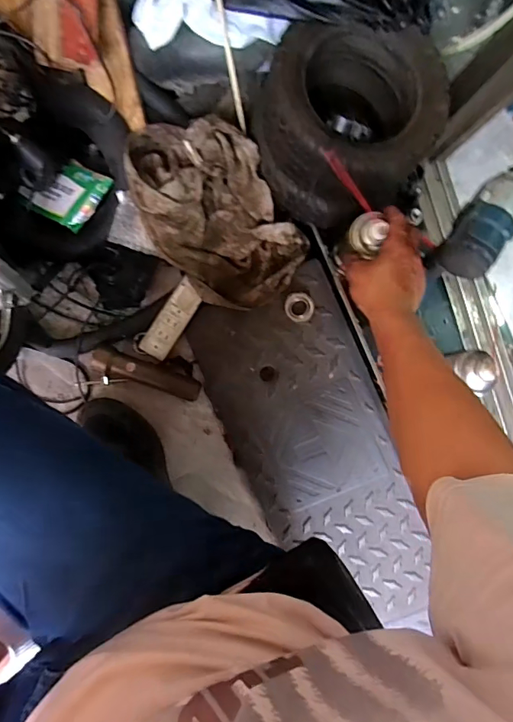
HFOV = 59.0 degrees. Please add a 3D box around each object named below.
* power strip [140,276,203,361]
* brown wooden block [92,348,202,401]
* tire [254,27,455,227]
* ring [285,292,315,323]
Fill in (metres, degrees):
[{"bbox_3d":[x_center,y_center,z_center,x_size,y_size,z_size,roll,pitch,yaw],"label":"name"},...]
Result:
[{"bbox_3d":[-0.140,-0.067,0.757,0.045,0.032,0.135,33,83,-4],"label":"power strip"},{"bbox_3d":[-0.179,0.021,0.751,0.177,0.042,0.039,19,85,-6],"label":"brown wooden block"},{"bbox_3d":[0.129,-0.347,0.673,0.253,0.138,0.251,-1,85,-11],"label":"tire"},{"bbox_3d":[0.071,-0.090,0.757,0.048,0.004,0.049,1,99,8],"label":"ring"}]

